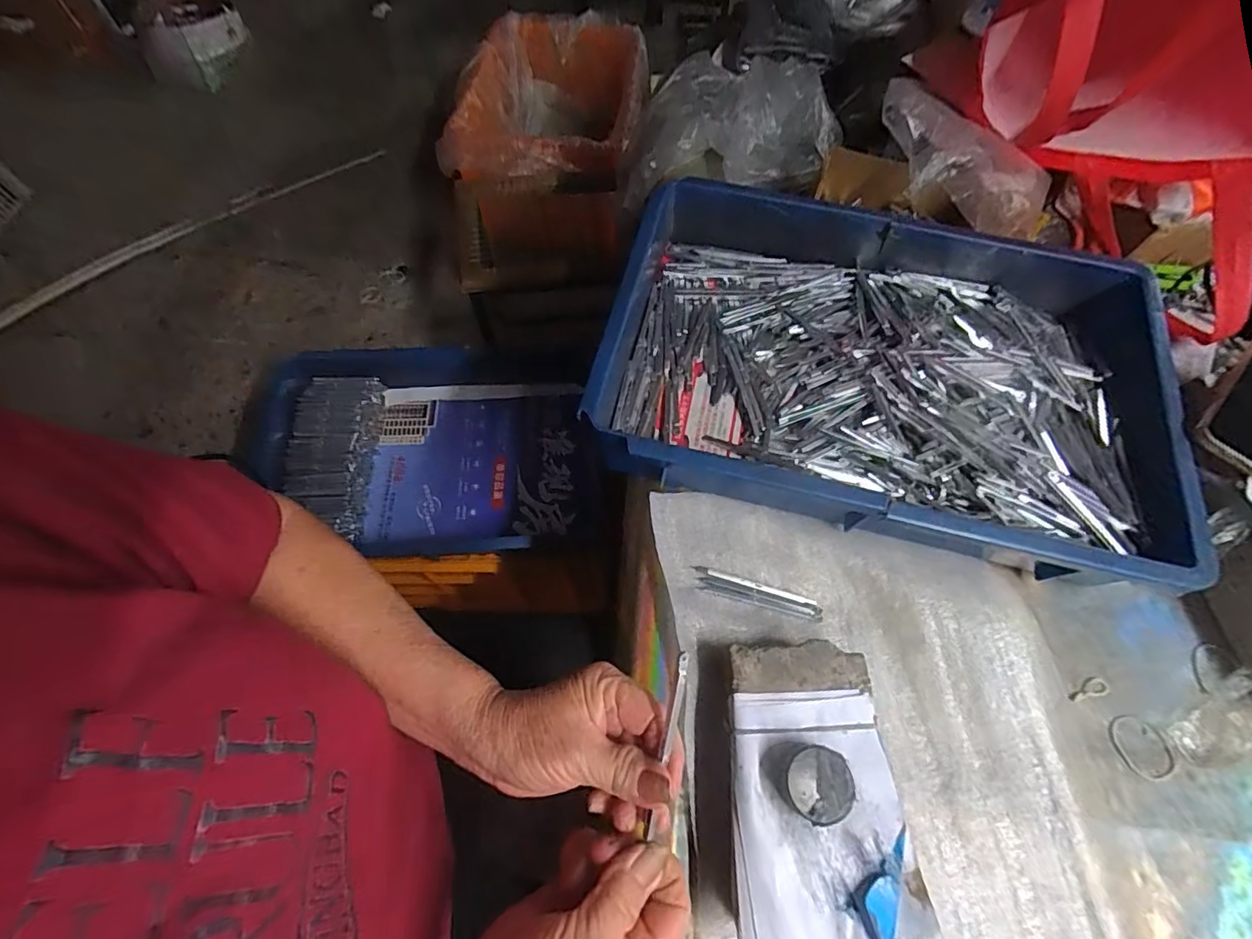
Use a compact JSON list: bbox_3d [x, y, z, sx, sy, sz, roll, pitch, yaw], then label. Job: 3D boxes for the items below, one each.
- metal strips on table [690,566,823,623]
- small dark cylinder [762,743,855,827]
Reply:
[{"bbox_3d":[0.099,0.093,0.409,0.095,0.004,0.018,14,64,5],"label":"metal strips on table"},{"bbox_3d":[0.106,0.178,0.314,0.037,0.022,0.044,-39,71,-19],"label":"small dark cylinder"}]

